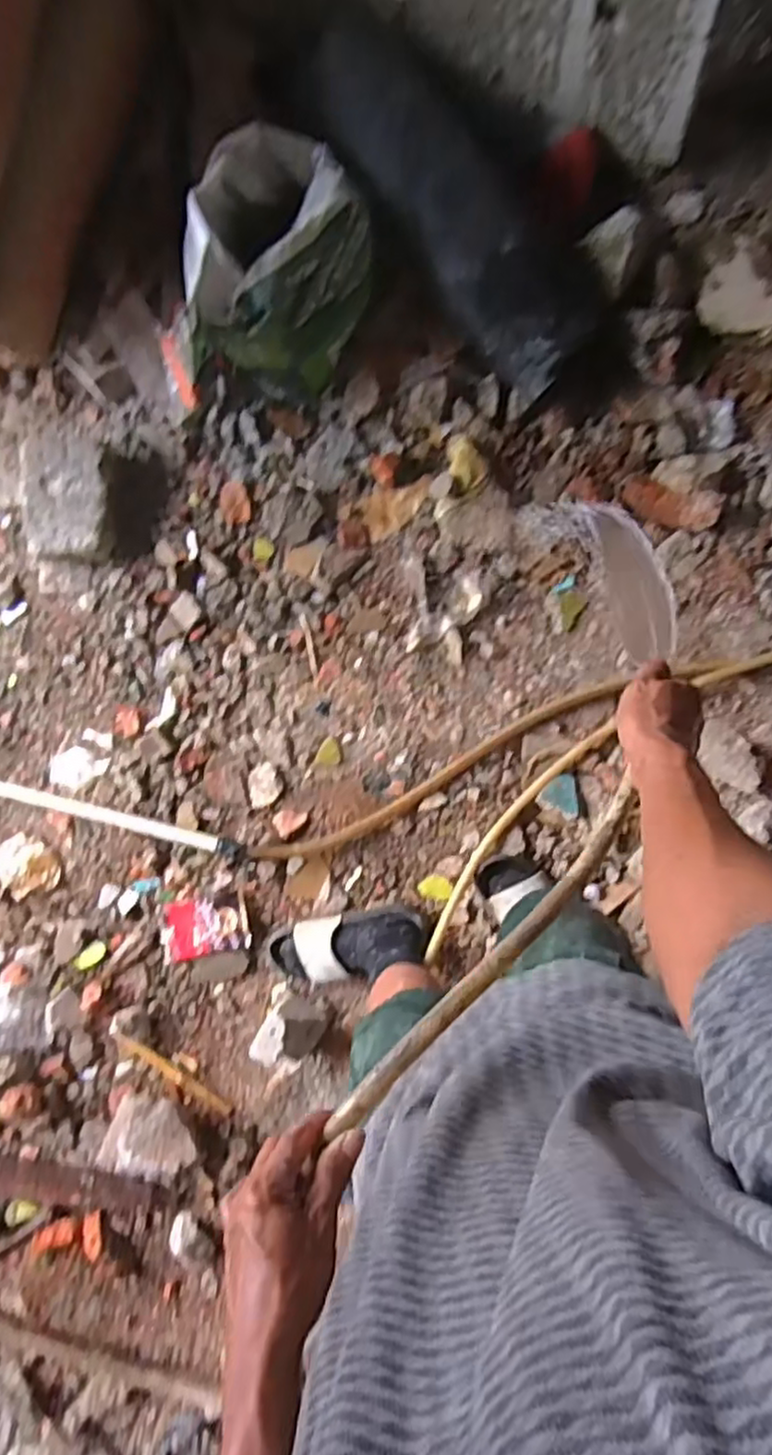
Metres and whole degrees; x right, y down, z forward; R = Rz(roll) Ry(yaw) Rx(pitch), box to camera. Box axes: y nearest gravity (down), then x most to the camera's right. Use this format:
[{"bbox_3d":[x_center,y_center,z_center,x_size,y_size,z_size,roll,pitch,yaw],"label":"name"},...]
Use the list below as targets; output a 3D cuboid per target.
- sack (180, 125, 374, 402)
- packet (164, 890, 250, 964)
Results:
[{"bbox_3d":[-0.168,-0.712,1.113,0.211,0.275,0.355,23,91,10],"label":"sack"},{"bbox_3d":[-0.323,0.356,1.268,0.160,0.012,0.102,-13,86,7],"label":"packet"}]

